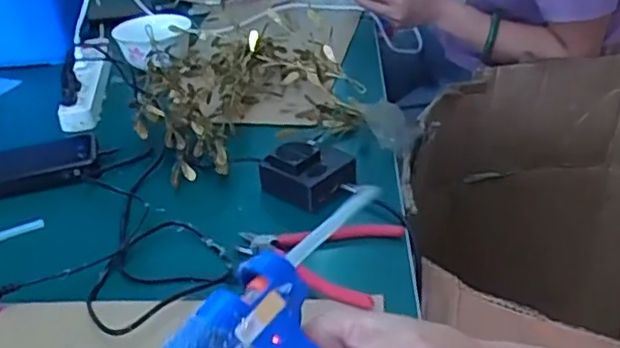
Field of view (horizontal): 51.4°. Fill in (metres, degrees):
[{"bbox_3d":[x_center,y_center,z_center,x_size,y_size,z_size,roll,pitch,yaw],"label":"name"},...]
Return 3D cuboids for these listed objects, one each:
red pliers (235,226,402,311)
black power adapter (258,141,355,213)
[{"bbox_3d":[-0.002,0.070,0.587,0.150,0.024,0.115,7,34,19],"label":"red pliers"},{"bbox_3d":[-0.001,-0.005,0.691,0.072,0.046,0.082,-29,39,-32],"label":"black power adapter"}]

